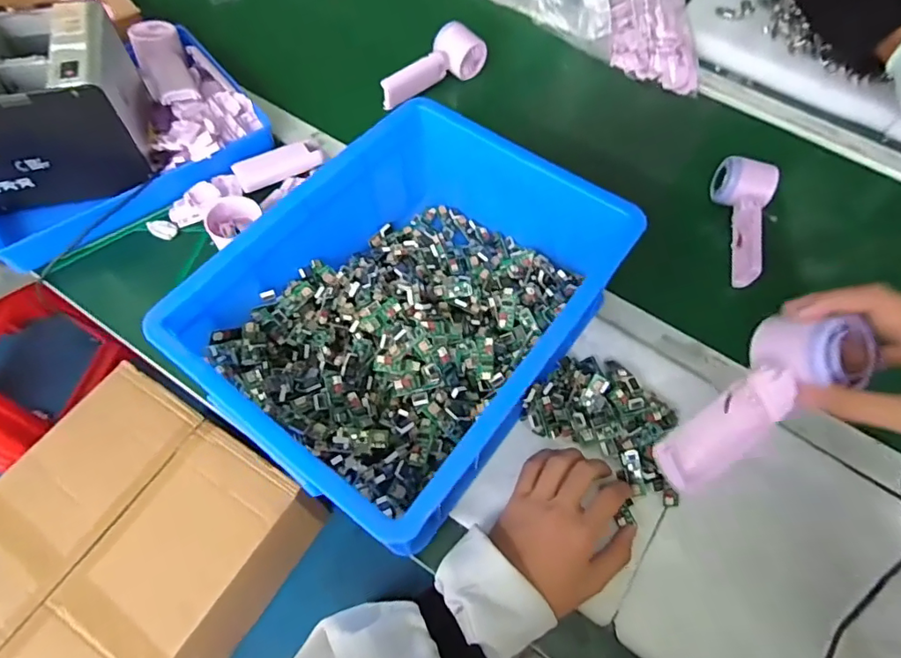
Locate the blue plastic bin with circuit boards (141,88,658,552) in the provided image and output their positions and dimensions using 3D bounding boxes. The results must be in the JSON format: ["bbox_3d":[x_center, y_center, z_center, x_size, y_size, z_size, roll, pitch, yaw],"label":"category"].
[{"bbox_3d":[-0.032,-0.026,0.466,0.260,0.115,0.343,36,67,15],"label":"blue plastic bin with circuit boards"}]

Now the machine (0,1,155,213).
[{"bbox_3d":[-0.425,-0.232,0.533,0.179,0.134,0.143,-10,64,-8],"label":"machine"}]

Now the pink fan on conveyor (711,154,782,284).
[{"bbox_3d":[0.342,-0.130,0.605,0.059,0.057,0.162,17,63,6],"label":"pink fan on conveyor"}]

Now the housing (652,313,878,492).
[{"bbox_3d":[0.213,0.048,0.357,0.163,0.041,0.063,-39,70,-1],"label":"housing"}]

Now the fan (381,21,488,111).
[{"bbox_3d":[-0.028,-0.358,0.695,0.165,0.048,0.052,-34,69,-18],"label":"fan"}]

